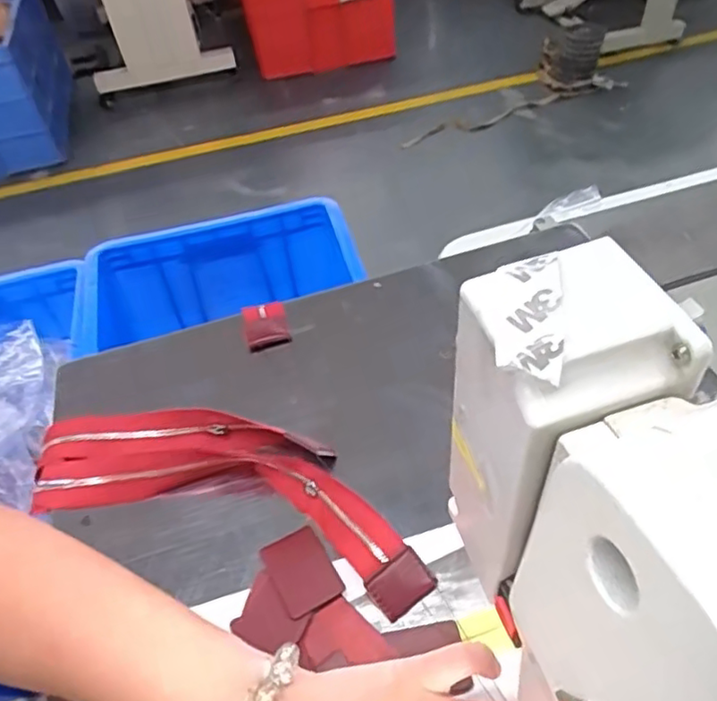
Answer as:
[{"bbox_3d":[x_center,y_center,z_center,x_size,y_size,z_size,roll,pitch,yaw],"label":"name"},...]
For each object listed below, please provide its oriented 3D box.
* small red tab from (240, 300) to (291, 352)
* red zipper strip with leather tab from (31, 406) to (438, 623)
[{"bbox_3d":[-0.075,-0.021,0.501,0.033,0.008,0.044,-14,49,-6],"label":"small red tab"},{"bbox_3d":[-0.087,0.085,0.399,0.276,0.021,0.090,11,51,15],"label":"red zipper strip with leather tab"}]

